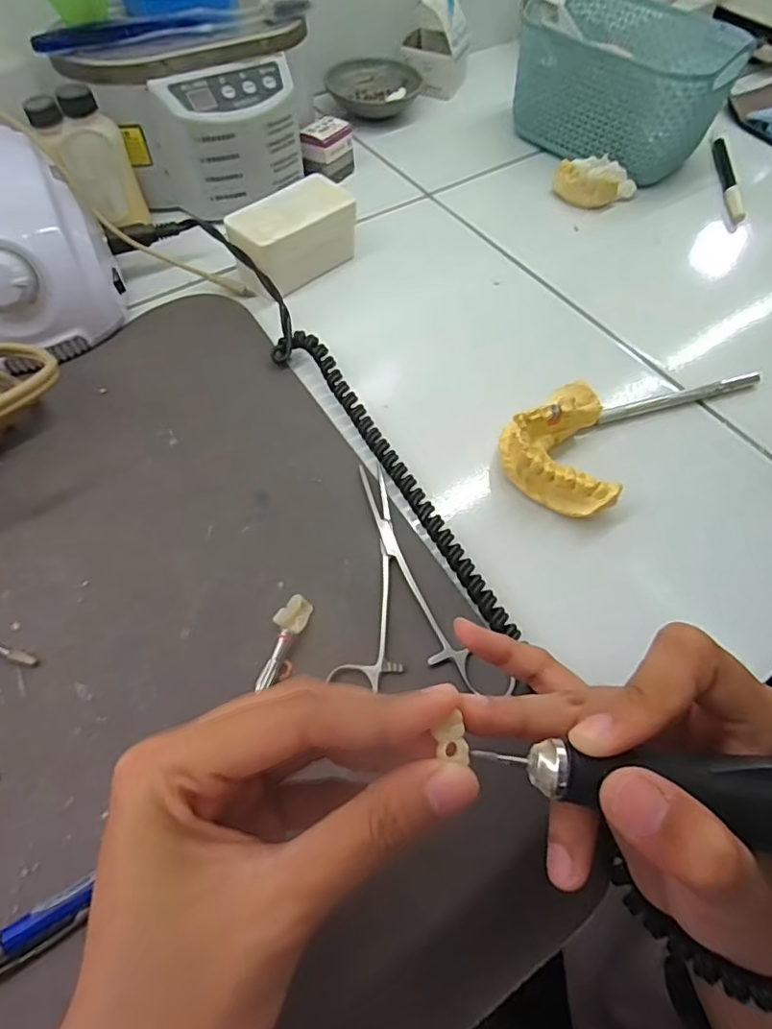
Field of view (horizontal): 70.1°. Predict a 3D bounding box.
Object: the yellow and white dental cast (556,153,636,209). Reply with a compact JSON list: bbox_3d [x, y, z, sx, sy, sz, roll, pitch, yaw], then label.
[{"bbox_3d":[0.168,-0.268,0.443,0.056,0.021,0.044,31,62,16],"label":"yellow and white dental cast"}]

